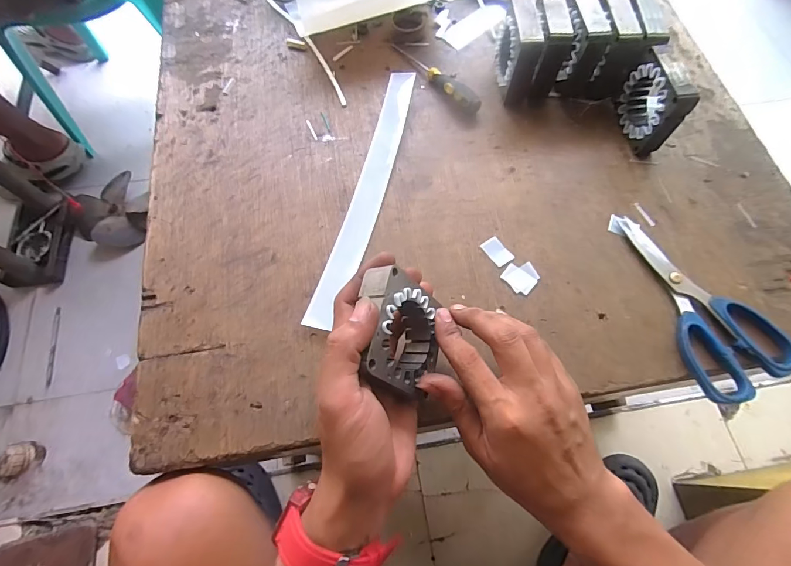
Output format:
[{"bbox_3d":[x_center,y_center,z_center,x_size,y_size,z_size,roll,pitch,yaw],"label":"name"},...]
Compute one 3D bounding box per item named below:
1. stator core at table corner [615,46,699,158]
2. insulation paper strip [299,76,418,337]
[{"bbox_3d":[0.253,-0.179,0.404,0.021,0.073,0.073,-8,68,-4],"label":"stator core at table corner"},{"bbox_3d":[-0.027,-0.092,0.398,0.031,0.021,0.288,14,68,5],"label":"insulation paper strip"}]

